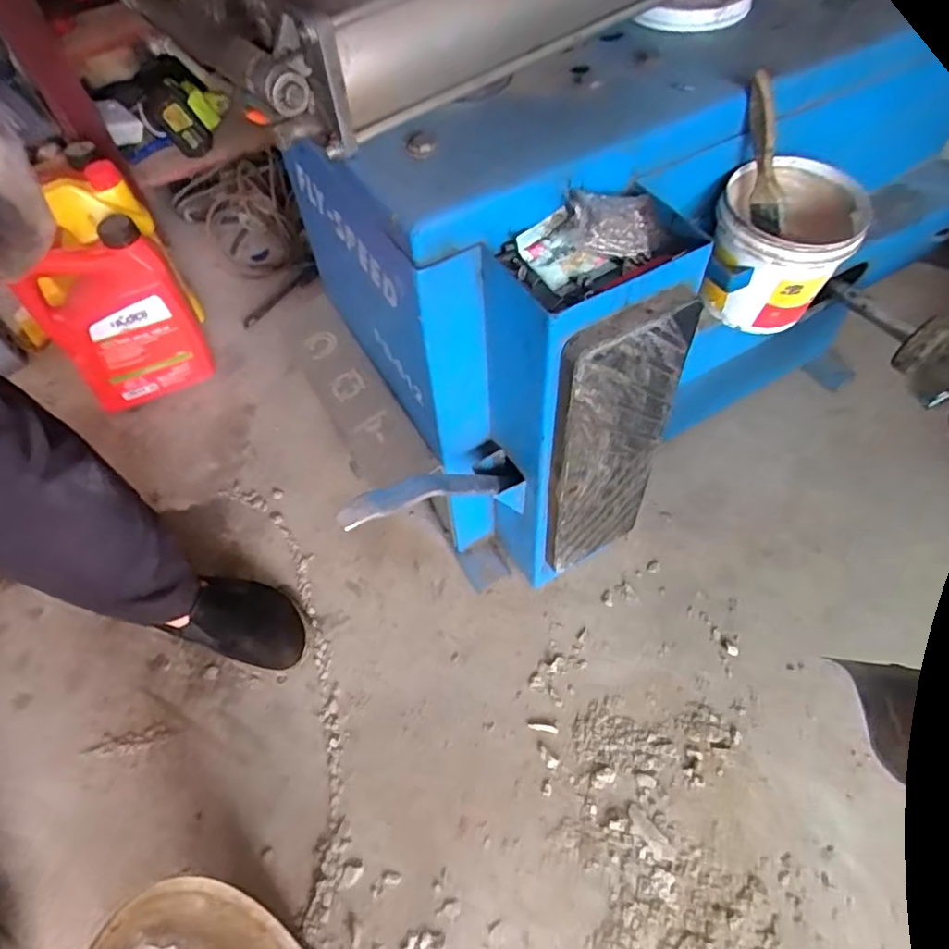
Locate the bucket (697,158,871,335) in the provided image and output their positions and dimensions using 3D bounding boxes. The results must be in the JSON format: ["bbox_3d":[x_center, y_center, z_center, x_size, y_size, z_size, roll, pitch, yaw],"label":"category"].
[{"bbox_3d":[0.289,-0.215,0.592,0.123,0.105,0.120,12,58,12],"label":"bucket"}]

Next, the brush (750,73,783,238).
[{"bbox_3d":[0.259,-0.284,0.556,0.027,0.127,0.039,-18,22,-7],"label":"brush"}]

